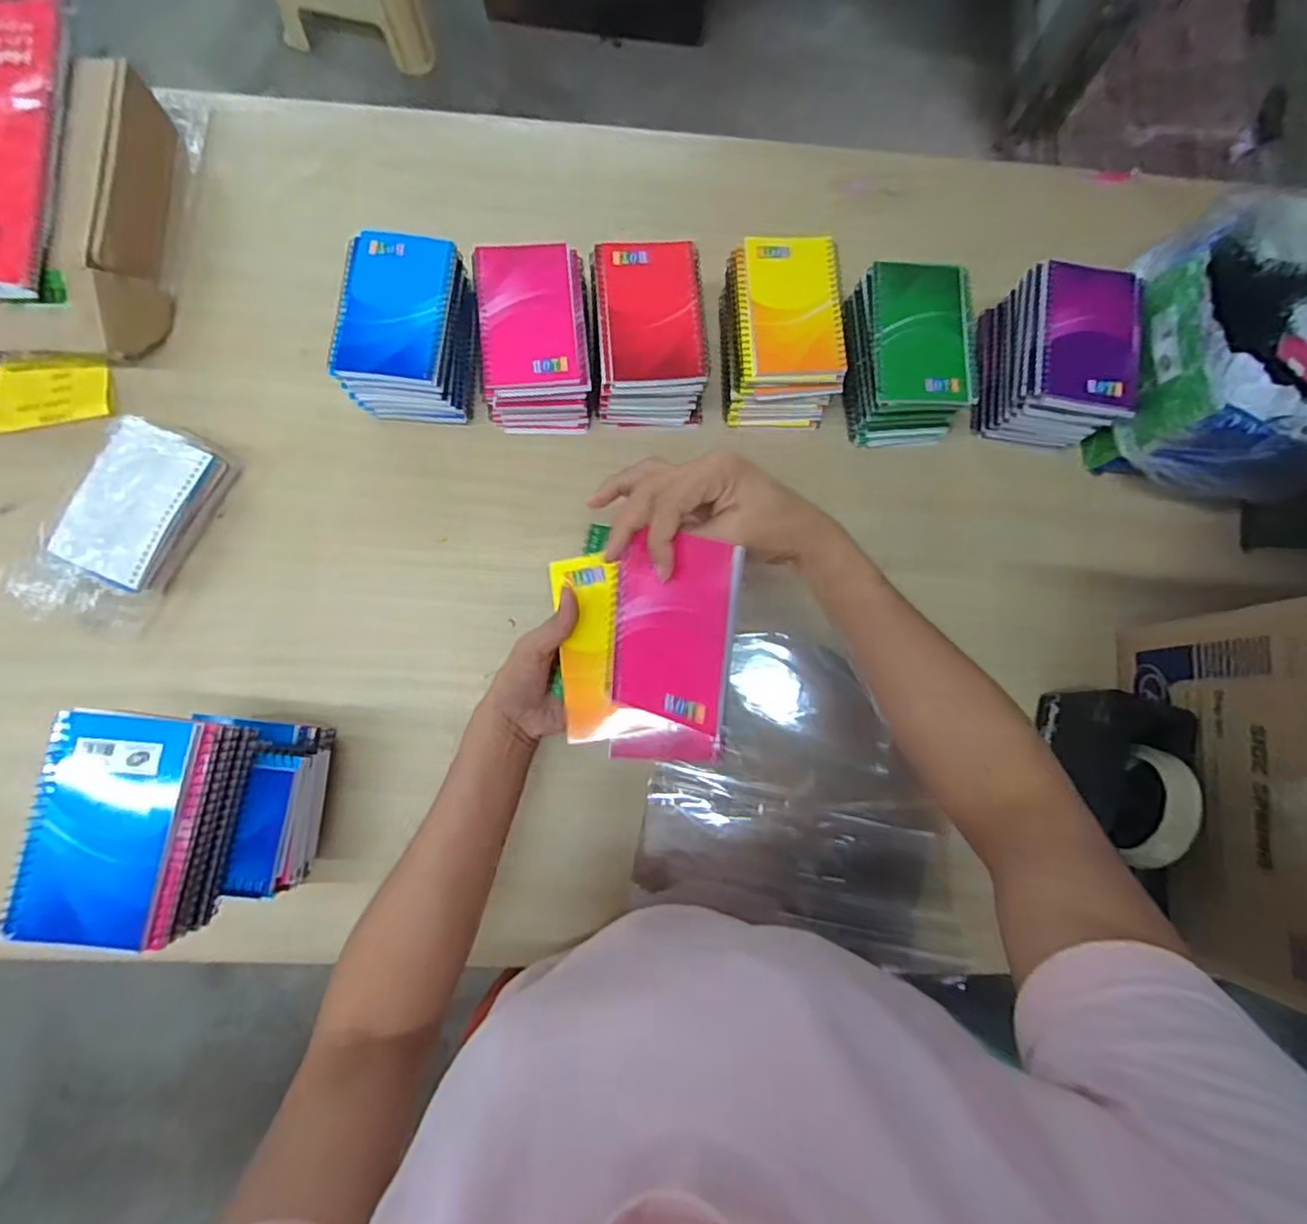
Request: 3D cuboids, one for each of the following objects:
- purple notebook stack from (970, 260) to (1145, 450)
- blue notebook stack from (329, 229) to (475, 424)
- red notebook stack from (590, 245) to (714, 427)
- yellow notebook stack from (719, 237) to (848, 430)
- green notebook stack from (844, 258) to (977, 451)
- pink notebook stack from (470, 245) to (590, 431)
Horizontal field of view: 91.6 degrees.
[{"bbox_3d":[0.372,-0.232,0.590,0.101,0.098,0.126,8,80,-2],"label":"purple notebook stack"},{"bbox_3d":[-0.213,-0.246,0.565,0.099,0.083,0.138,5,81,-3],"label":"blue notebook stack"},{"bbox_3d":[-0.003,-0.250,0.579,0.098,0.086,0.140,-3,81,-4],"label":"red notebook stack"},{"bbox_3d":[0.115,-0.254,0.585,0.099,0.085,0.144,-2,81,-4],"label":"yellow notebook stack"},{"bbox_3d":[0.229,-0.237,0.583,0.096,0.089,0.140,-4,81,-4],"label":"green notebook stack"},{"bbox_3d":[-0.105,-0.243,0.570,0.094,0.074,0.140,-3,81,-4],"label":"pink notebook stack"}]

